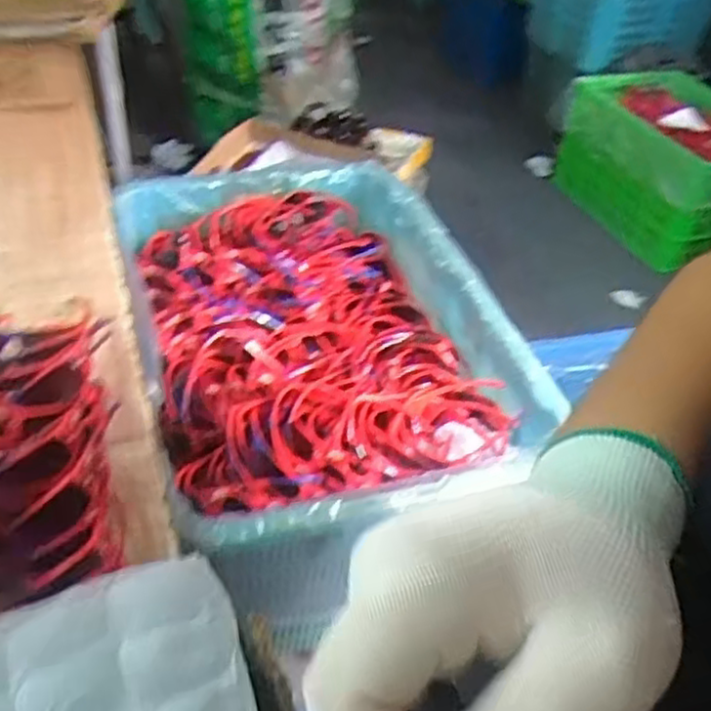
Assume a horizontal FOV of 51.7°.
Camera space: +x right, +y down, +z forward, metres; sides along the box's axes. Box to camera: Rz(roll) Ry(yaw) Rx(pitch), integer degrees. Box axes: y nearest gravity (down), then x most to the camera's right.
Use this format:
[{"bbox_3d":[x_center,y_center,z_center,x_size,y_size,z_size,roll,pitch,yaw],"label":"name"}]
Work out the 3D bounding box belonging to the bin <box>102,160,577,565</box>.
[{"bbox_3d":[-0.049,-0.041,0.962,0.437,0.122,0.676,-9,43,-17],"label":"bin"}]

